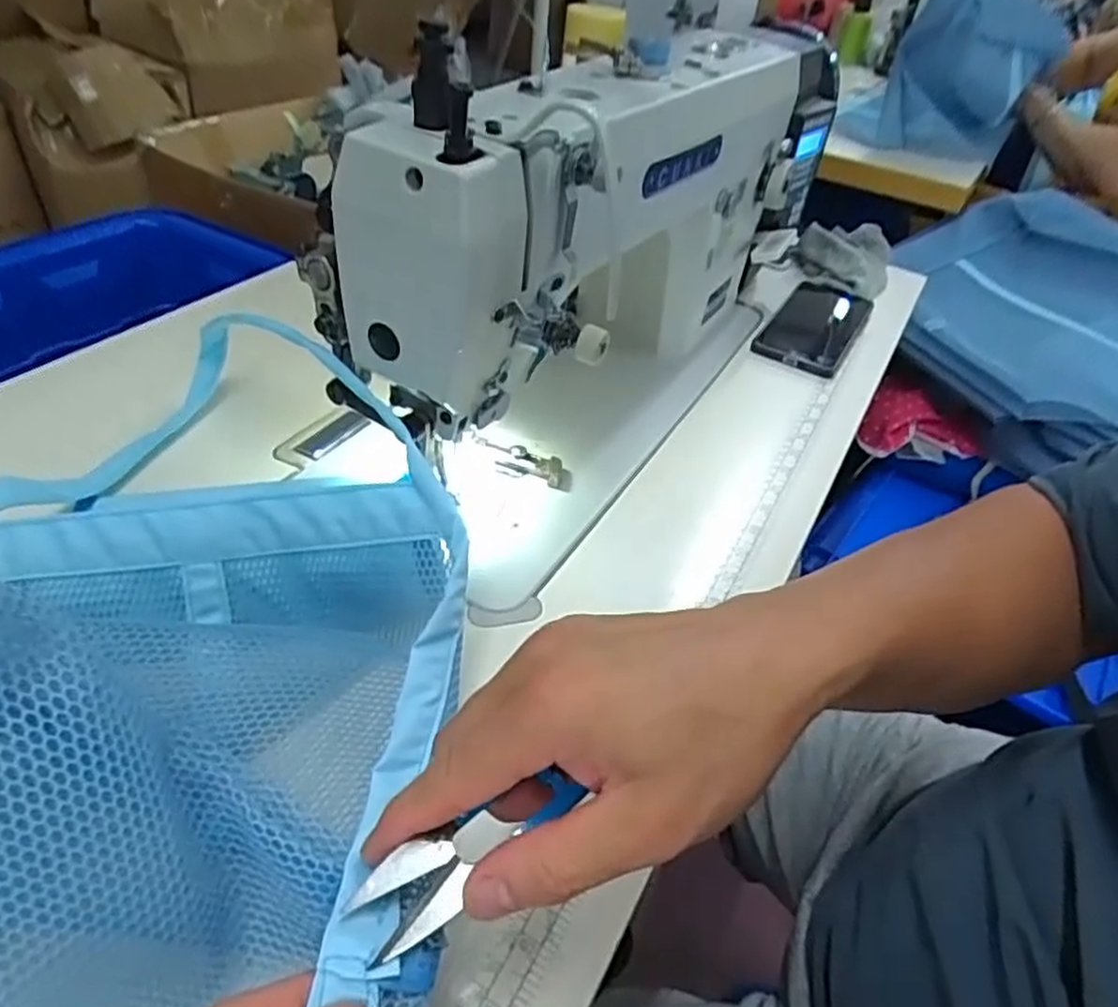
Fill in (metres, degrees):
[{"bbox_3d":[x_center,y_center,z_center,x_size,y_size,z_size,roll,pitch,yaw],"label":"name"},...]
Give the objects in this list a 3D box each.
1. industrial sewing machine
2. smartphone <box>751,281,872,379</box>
[{"bbox_3d":[0.049,-0.197,0.536,0.152,0.233,0.551,23,44,17],"label":"industrial sewing machine"},{"bbox_3d":[0.250,-0.175,0.715,0.082,0.011,0.179,25,45,19],"label":"smartphone"}]

